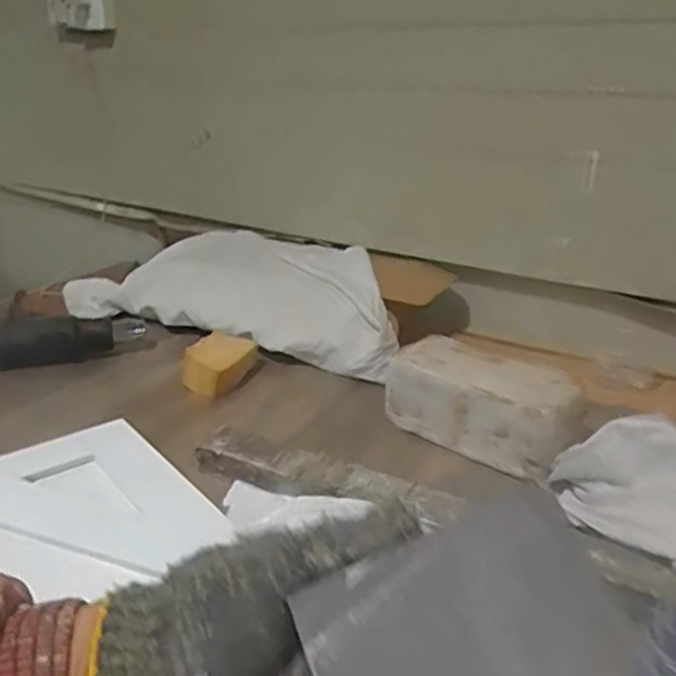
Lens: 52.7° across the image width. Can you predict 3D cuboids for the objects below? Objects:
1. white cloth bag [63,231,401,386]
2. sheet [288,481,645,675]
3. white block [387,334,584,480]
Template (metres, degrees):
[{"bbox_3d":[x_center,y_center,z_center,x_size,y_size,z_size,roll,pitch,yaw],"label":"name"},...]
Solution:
[{"bbox_3d":[-0.166,-0.101,1.246,0.688,0.106,0.327,12,25,26],"label":"white cloth bag"},{"bbox_3d":[0.040,0.096,0.219,0.095,0.005,0.067,-29,66,-2],"label":"sheet"},{"bbox_3d":[0.181,0.078,0.853,0.120,0.086,0.231,-18,28,-38],"label":"white block"}]

